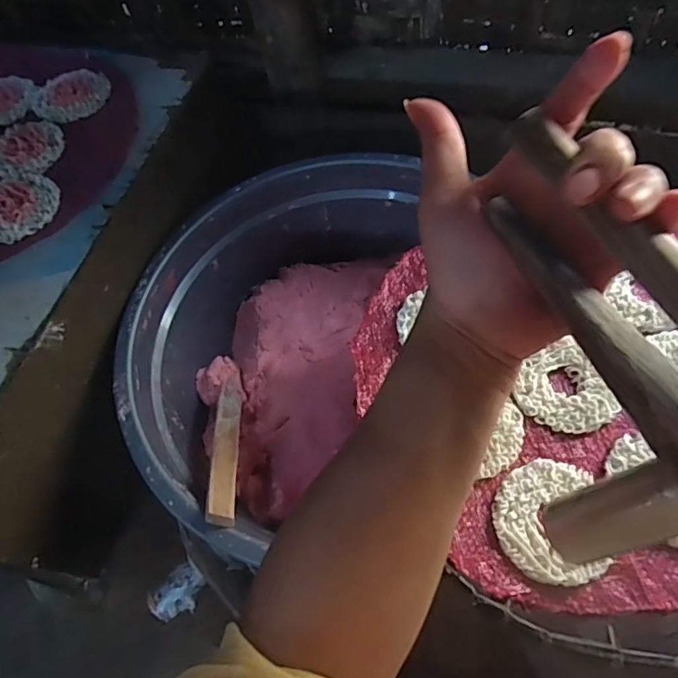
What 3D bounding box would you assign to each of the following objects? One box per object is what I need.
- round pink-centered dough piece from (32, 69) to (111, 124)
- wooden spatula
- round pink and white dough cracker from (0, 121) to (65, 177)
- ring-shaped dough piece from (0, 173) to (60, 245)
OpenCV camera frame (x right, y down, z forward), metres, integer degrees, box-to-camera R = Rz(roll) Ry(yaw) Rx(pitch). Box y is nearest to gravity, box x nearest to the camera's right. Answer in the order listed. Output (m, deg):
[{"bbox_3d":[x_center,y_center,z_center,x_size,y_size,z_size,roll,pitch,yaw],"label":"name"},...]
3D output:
[{"bbox_3d":[-0.285,-0.260,0.545,0.077,0.011,0.077,-3,60,6],"label":"round pink-centered dough piece"},{"bbox_3d":[-0.102,0.089,0.468,0.021,0.015,0.215,-10,25,-5],"label":"wooden spatula"},{"bbox_3d":[-0.313,-0.187,0.507,0.074,0.009,0.073,-3,60,6],"label":"round pink and white dough cracker"},{"bbox_3d":[-0.298,-0.120,0.469,0.076,0.009,0.078,-3,60,6],"label":"ring-shaped dough piece"}]

